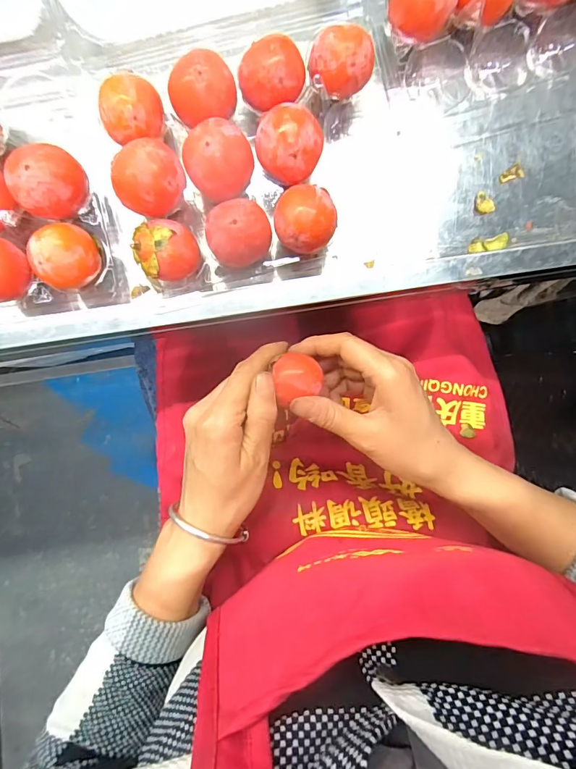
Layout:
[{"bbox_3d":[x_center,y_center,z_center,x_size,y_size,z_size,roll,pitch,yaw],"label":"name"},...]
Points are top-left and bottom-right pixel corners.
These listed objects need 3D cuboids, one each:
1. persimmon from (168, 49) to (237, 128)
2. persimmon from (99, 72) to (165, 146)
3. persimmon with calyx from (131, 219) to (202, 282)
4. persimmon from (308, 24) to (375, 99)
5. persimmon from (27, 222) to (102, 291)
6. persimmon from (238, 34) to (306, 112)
[{"bbox_3d":[-0.054,-0.184,0.259,0.040,0.040,0.033,-16,93,-2],"label":"persimmon"},{"bbox_3d":[-0.097,-0.172,0.256,0.036,0.027,0.032,-11,93,-2],"label":"persimmon"},{"bbox_3d":[-0.077,-0.086,0.262,0.037,0.027,0.037,0,92,-3],"label":"persimmon with calyx"},{"bbox_3d":[0.034,-0.202,0.259,0.038,0.027,0.032,13,91,-3],"label":"persimmon"},{"bbox_3d":[-0.141,-0.081,0.261,0.033,0.032,0.039,33,90,-4],"label":"persimmon"},{"bbox_3d":[-0.010,-0.196,0.262,0.039,0.034,0.037,3,92,-3],"label":"persimmon"}]

